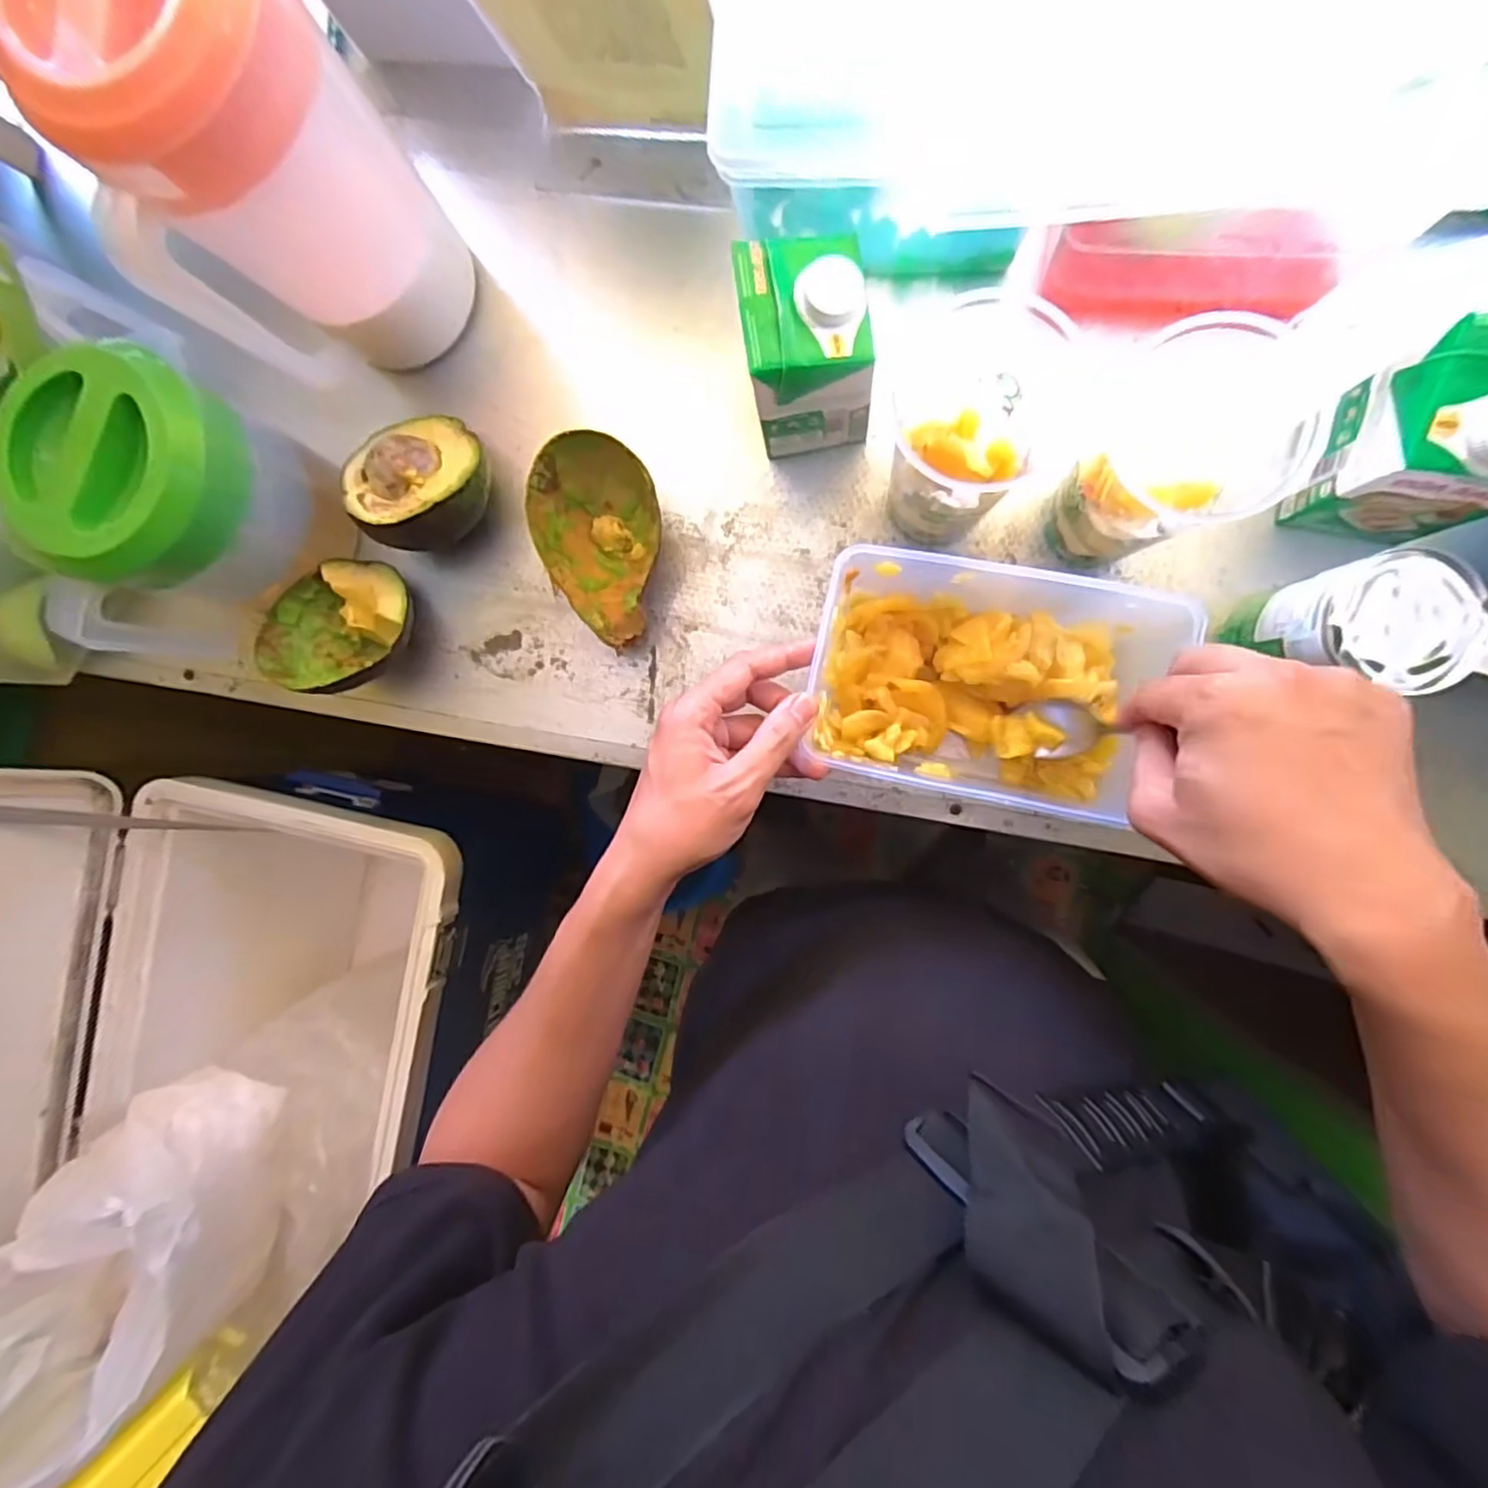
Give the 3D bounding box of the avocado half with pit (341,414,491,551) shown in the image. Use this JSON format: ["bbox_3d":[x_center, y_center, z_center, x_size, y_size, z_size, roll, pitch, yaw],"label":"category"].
[{"bbox_3d":[-0.226,-0.185,0.475,0.079,0.075,0.093,42,97,5],"label":"avocado half with pit"}]

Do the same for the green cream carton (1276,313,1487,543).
[{"bbox_3d":[0.376,-0.165,0.370,0.082,0.113,0.078,11,93,7],"label":"green cream carton"}]

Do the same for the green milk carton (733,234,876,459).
[{"bbox_3d":[0.040,-0.240,0.415,0.078,0.115,0.079,-6,91,7],"label":"green milk carton"}]

